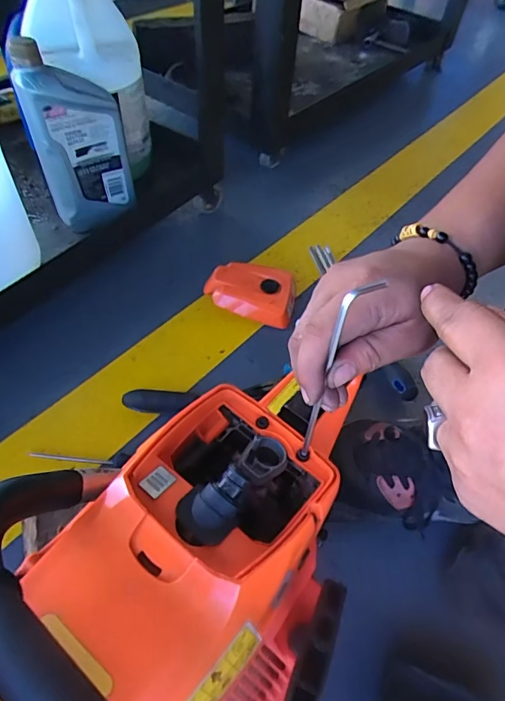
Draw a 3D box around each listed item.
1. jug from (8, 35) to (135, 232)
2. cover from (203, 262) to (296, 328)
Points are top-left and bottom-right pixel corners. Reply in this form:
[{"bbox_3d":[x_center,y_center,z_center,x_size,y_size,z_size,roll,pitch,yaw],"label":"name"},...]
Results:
[{"bbox_3d":[-0.216,-0.263,0.579,0.111,0.200,0.061,-16,55,-17],"label":"jug"},{"bbox_3d":[-0.003,-0.090,0.673,0.132,0.033,0.099,8,52,1],"label":"cover"}]

